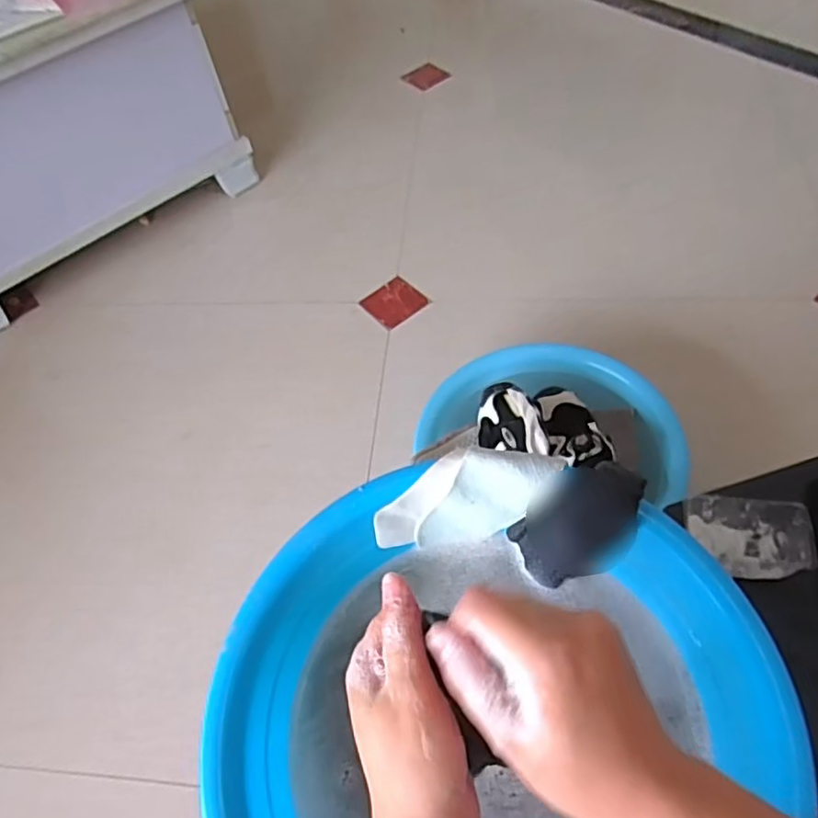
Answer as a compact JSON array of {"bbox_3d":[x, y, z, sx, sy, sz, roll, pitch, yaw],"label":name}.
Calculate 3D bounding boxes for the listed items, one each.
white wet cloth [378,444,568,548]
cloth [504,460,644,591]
[{"bbox_3d":[0.048,0.073,0.519,0.151,0.079,0.023,-31,29,18],"label":"white wet cloth"},{"bbox_3d":[0.128,0.088,0.498,0.066,0.117,0.016,42,32,13],"label":"cloth"}]

